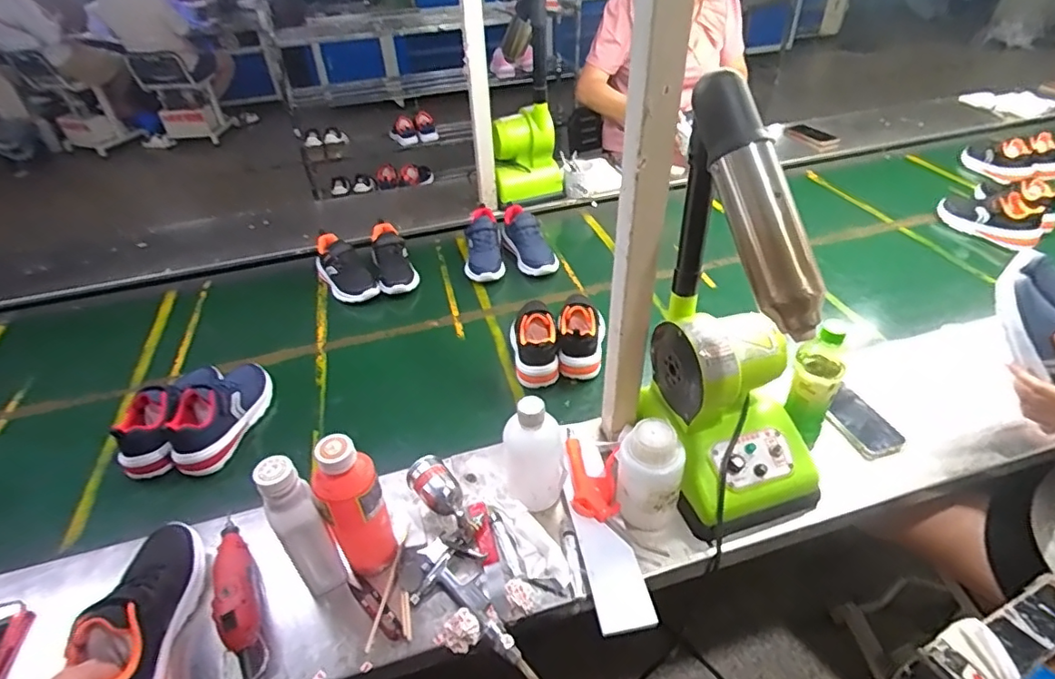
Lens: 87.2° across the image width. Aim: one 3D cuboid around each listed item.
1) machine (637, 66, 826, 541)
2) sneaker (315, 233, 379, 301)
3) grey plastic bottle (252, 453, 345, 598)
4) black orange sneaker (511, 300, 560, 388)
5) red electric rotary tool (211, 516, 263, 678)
[{"bbox_3d":[0.280,-0.010,0.655,0.193,0.466,0.251,-6,44,-9],"label":"machine"},{"bbox_3d":[-0.391,-0.153,1.178,0.083,0.077,0.163,-26,50,-27],"label":"sneaker"},{"bbox_3d":[-0.259,0.218,0.633,0.054,0.195,0.070,-24,50,-25],"label":"grey plastic bottle"},{"bbox_3d":[0.010,-0.019,1.042,0.078,0.111,0.242,-2,44,-5],"label":"black orange sneaker"},{"bbox_3d":[-0.341,0.301,0.648,0.045,0.052,0.215,-16,46,-19],"label":"red electric rotary tool"}]

